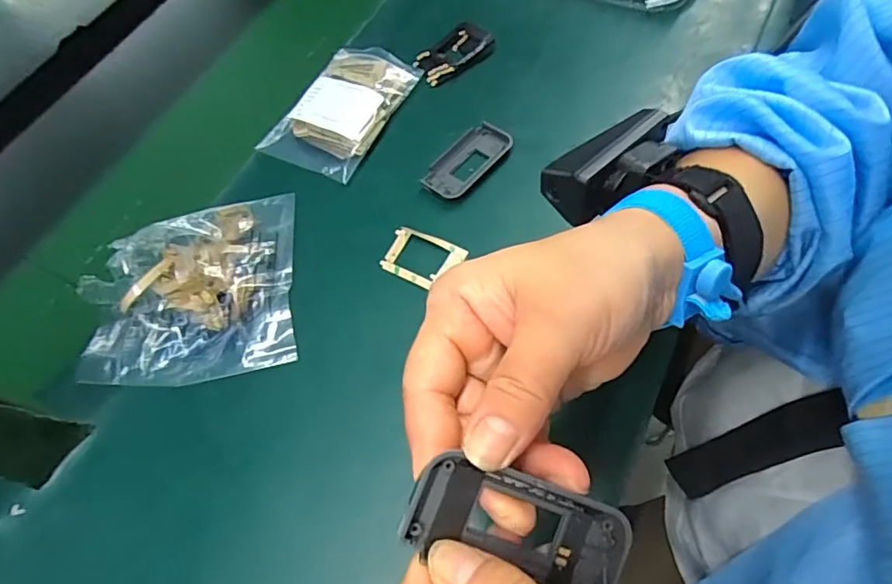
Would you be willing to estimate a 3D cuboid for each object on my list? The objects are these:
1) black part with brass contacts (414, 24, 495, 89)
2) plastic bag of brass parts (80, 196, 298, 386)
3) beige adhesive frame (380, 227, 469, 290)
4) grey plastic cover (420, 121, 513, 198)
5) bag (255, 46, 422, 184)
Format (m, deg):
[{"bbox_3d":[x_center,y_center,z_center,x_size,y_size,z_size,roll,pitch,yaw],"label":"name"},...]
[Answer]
[{"bbox_3d":[0.007,-0.214,0.474,0.073,0.009,0.046,-36,60,-11],"label":"black part with brass contacts"},{"bbox_3d":[-0.181,-0.008,0.370,0.142,0.016,0.145,-10,62,-3],"label":"plastic bag of brass parts"},{"bbox_3d":[-0.017,-0.026,0.375,0.053,0.004,0.040,25,67,22],"label":"beige adhesive frame"},{"bbox_3d":[0.017,-0.103,0.412,0.040,0.008,0.076,36,72,26],"label":"grey plastic cover"},{"bbox_3d":[-0.087,-0.158,0.447,0.086,0.016,0.131,22,66,21],"label":"bag"}]

